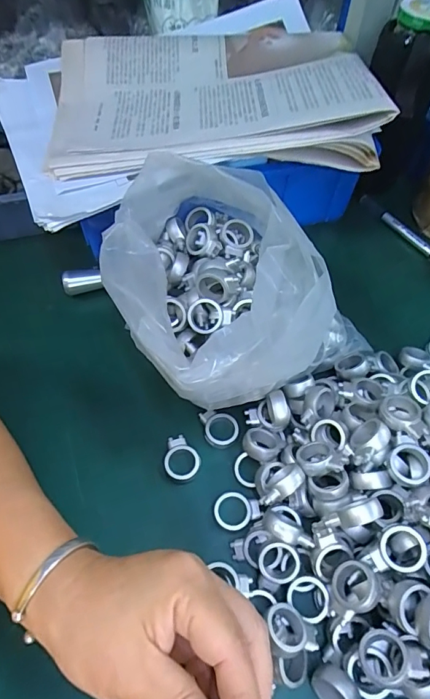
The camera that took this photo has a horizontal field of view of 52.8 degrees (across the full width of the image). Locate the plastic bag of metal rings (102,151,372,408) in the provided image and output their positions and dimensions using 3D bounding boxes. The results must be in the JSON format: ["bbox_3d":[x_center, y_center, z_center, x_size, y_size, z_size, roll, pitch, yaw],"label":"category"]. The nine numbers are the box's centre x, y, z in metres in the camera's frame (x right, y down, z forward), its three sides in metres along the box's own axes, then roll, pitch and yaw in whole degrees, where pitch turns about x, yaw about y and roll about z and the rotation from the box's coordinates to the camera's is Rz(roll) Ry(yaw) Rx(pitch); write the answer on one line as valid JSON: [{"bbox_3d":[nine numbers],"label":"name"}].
[{"bbox_3d":[0.005,-0.048,0.336,0.160,0.130,0.189,-29,62,-18],"label":"plastic bag of metal rings"}]

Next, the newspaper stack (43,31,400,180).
[{"bbox_3d":[-0.010,-0.237,0.391,0.274,0.044,0.198,-4,57,-3],"label":"newspaper stack"}]

